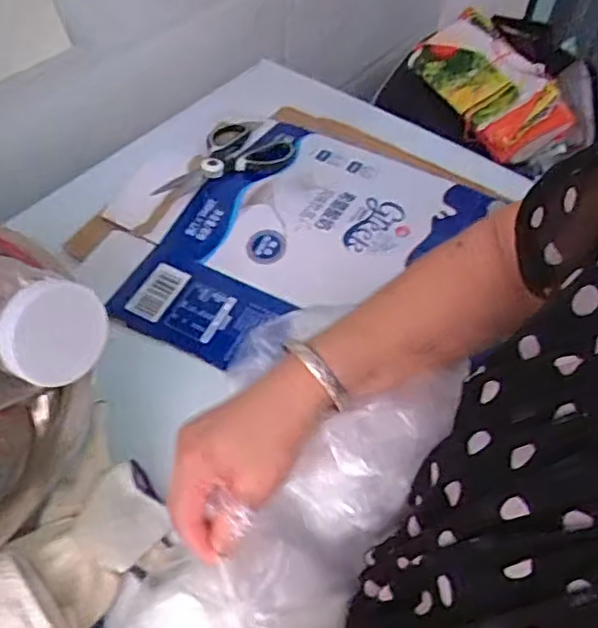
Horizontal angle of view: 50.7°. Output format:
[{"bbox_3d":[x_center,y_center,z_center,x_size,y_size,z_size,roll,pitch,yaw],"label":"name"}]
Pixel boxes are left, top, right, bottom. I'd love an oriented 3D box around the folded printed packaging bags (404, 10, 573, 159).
[{"bbox_3d":[0.321,-0.389,1.076,0.159,0.102,0.283,-29,58,-23],"label":"folded printed packaging bags"}]

